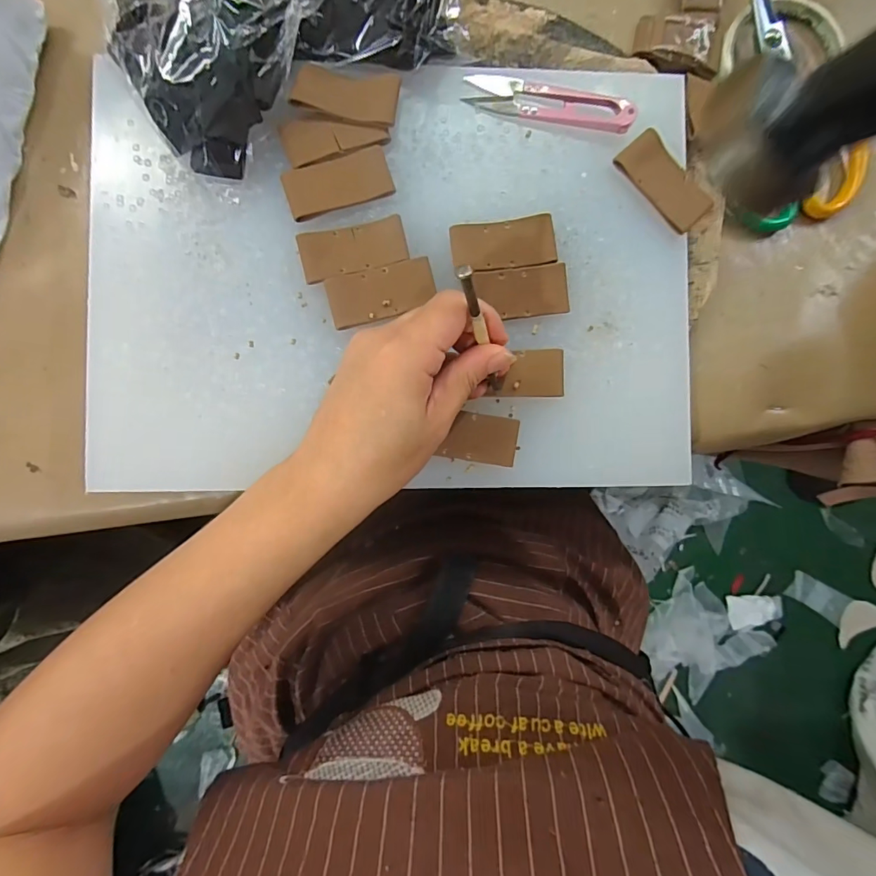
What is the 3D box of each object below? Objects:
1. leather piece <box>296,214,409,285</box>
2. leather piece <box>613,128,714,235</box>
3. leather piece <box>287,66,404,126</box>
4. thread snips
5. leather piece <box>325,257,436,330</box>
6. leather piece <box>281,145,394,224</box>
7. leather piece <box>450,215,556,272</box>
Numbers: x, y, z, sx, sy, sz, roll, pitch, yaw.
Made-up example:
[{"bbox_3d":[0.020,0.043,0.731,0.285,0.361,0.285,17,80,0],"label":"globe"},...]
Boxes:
[{"bbox_3d":[-0.049,-0.109,0.269,0.060,0.004,0.027,-14,92,-3],"label":"leather piece"},{"bbox_3d":[0.135,-0.152,0.276,0.029,0.004,0.060,-42,93,-2],"label":"leather piece"},{"bbox_3d":[-0.052,-0.194,0.263,0.058,0.004,0.026,6,91,-3],"label":"leather piece"},{"bbox_3d":[0.067,-0.198,0.277,0.100,0.004,0.021,10,92,1],"label":"thread snips"},{"bbox_3d":[-0.032,-0.083,0.269,0.060,0.004,0.030,-14,92,-3],"label":"leather piece"},{"bbox_3d":[-0.057,-0.148,0.270,0.060,0.004,0.028,-19,92,-3],"label":"leather piece"},{"bbox_3d":[0.039,-0.114,0.273,0.060,0.004,0.029,-6,91,-3],"label":"leather piece"}]

